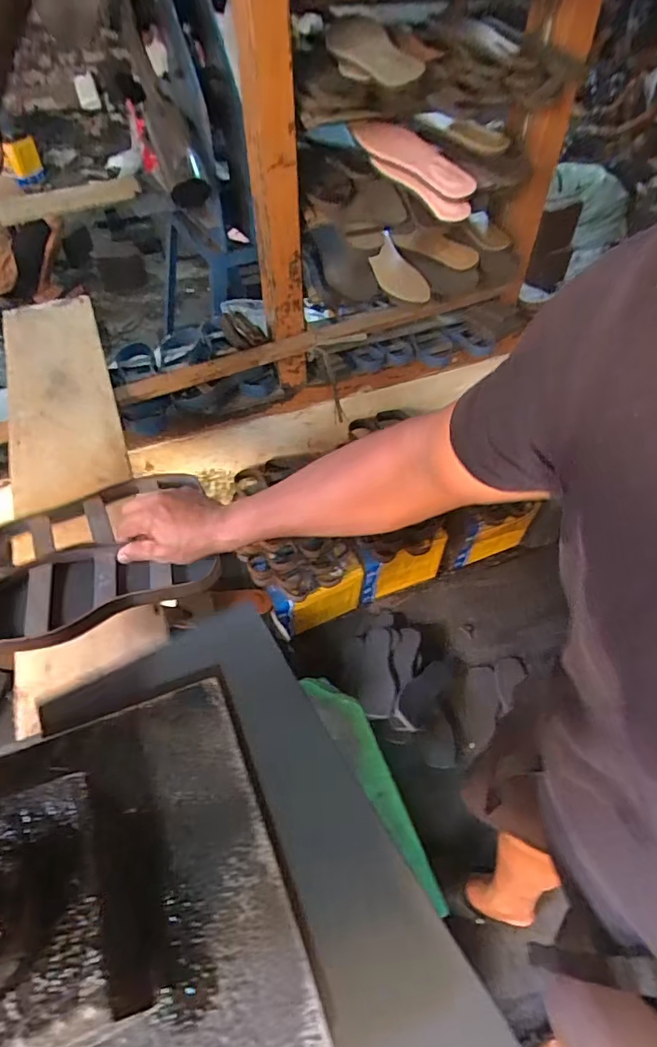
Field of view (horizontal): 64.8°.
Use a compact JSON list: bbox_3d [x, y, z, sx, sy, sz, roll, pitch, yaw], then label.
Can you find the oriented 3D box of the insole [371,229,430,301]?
[{"bbox_3d":[0.144,-0.497,1.042,0.067,0.220,0.018,-39,64,22],"label":"insole"}]

